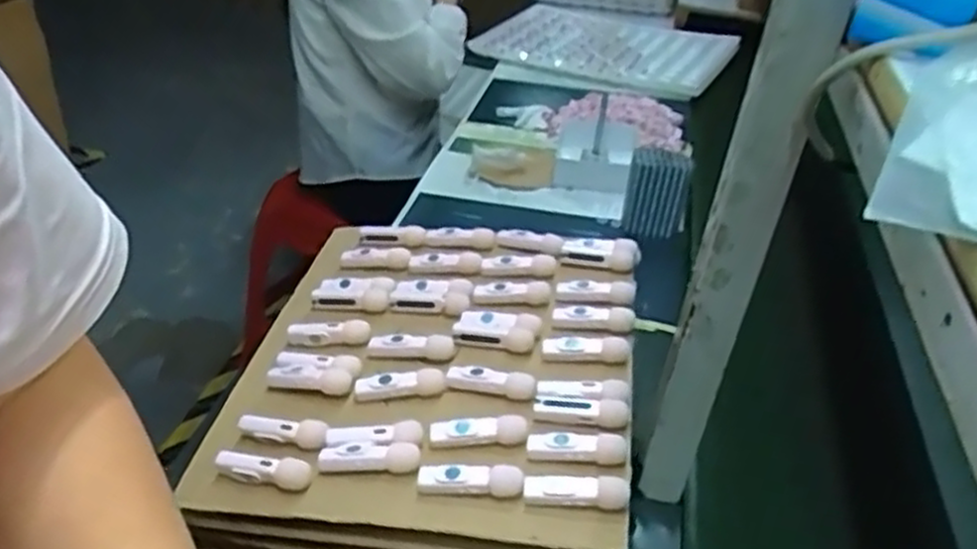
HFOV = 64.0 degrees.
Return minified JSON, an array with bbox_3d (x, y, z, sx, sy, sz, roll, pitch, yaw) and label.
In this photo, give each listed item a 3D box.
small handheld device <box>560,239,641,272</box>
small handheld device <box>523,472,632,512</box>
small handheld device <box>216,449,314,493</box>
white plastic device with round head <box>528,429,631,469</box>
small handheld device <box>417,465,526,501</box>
[{"bbox_3d":[0.102,-0.020,0.707,0.069,0.019,0.029,10,35,5],"label":"small handheld device"},{"bbox_3d":[0.055,0.135,0.488,0.063,0.020,0.014,8,35,1],"label":"small handheld device"},{"bbox_3d":[-0.149,0.128,0.516,0.067,0.020,0.016,12,36,8],"label":"small handheld device"},{"bbox_3d":[0.059,0.114,0.518,0.063,0.018,0.016,12,35,7],"label":"white plastic device with round head"},{"bbox_3d":[-0.012,0.131,0.500,0.066,0.020,0.015,9,35,3],"label":"small handheld device"}]

